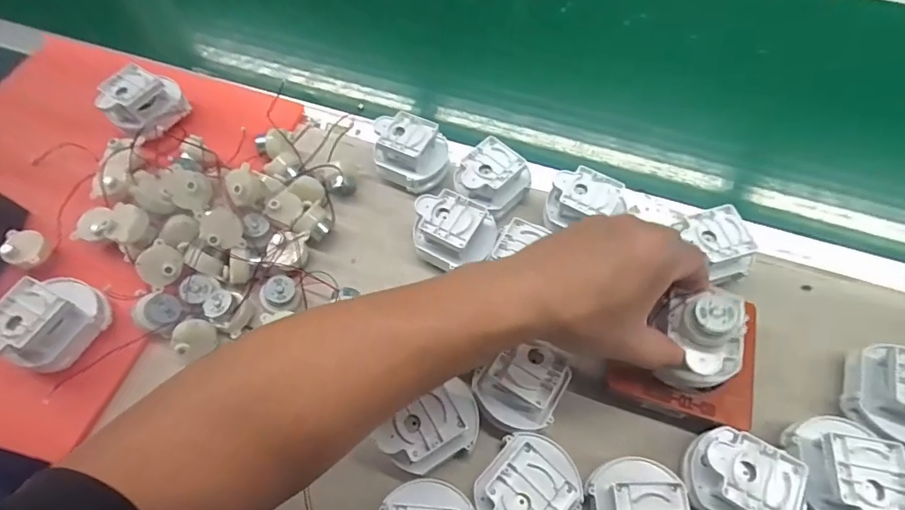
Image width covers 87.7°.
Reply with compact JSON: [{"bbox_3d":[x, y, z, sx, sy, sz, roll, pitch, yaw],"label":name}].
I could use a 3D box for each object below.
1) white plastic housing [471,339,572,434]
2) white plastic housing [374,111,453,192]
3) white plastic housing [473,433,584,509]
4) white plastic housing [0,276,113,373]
[{"bbox_3d":[0.049,0.092,0.339,0.061,0.034,0.059,24,65,14],"label":"white plastic housing"},{"bbox_3d":[-0.040,-0.096,0.446,0.067,0.047,0.057,24,65,14],"label":"white plastic housing"},{"bbox_3d":[0.048,0.157,0.313,0.056,0.045,0.066,33,67,18],"label":"white plastic housing"},{"bbox_3d":[-0.311,0.050,0.362,0.057,0.045,0.070,23,64,14],"label":"white plastic housing"}]

